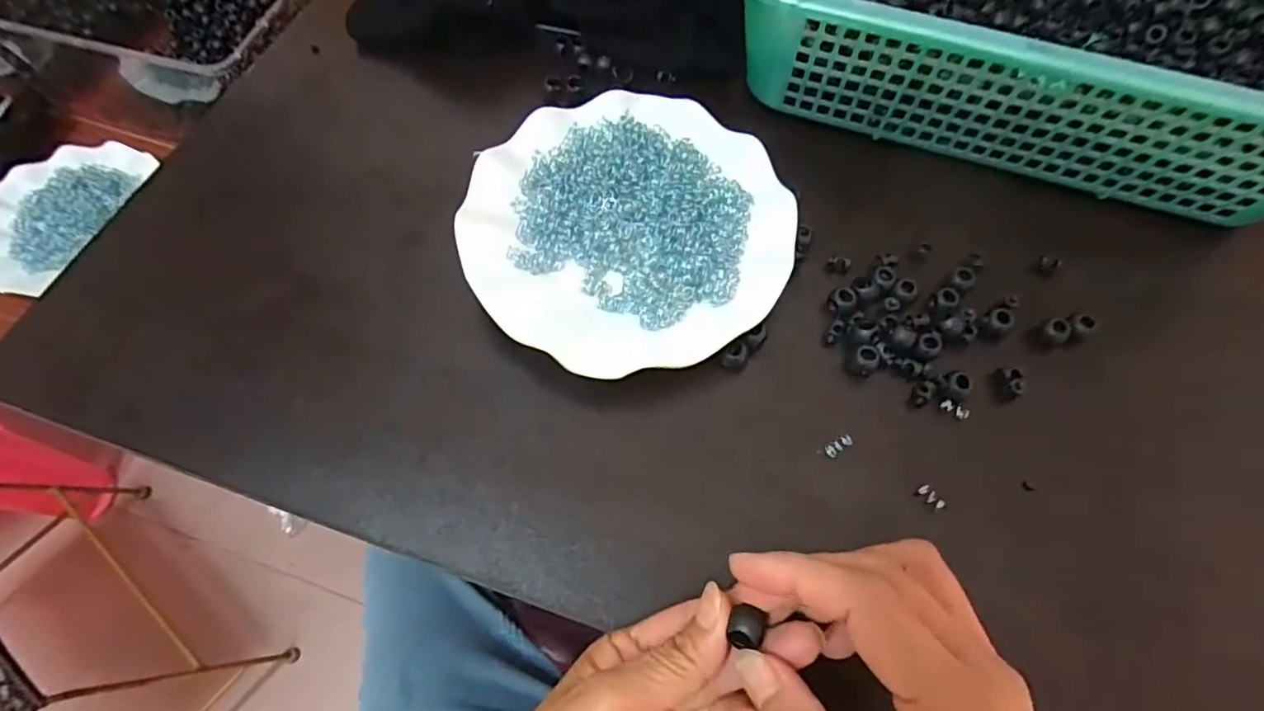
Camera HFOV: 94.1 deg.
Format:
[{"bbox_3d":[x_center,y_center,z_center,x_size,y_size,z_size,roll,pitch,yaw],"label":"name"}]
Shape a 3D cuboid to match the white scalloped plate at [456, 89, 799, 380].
[{"bbox_3d":[-0.003,-0.075,0.338,0.178,0.017,0.175,1,66,-1],"label":"white scalloped plate"}]

